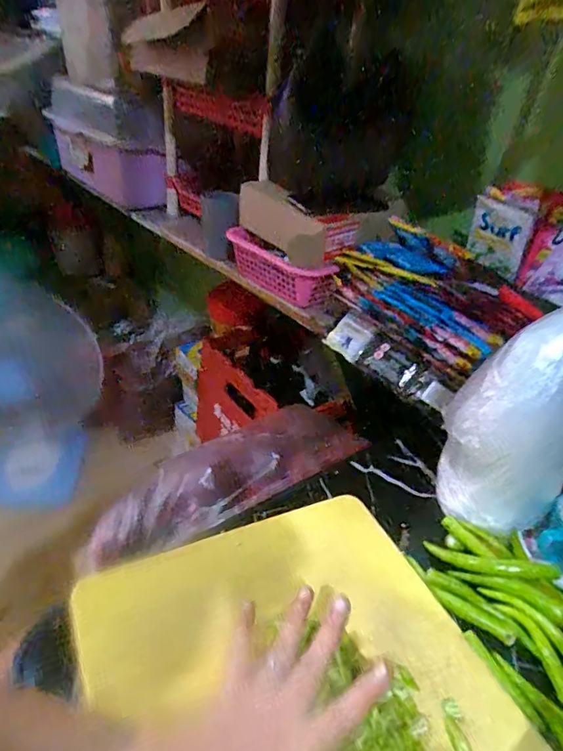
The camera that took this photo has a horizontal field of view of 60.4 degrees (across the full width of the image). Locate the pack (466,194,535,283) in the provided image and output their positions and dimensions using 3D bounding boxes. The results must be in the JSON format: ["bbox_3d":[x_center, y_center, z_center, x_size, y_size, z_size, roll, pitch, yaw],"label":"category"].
[{"bbox_3d":[0.301,-0.193,0.679,0.021,0.093,0.080,-25,46,-39],"label":"pack"}]

